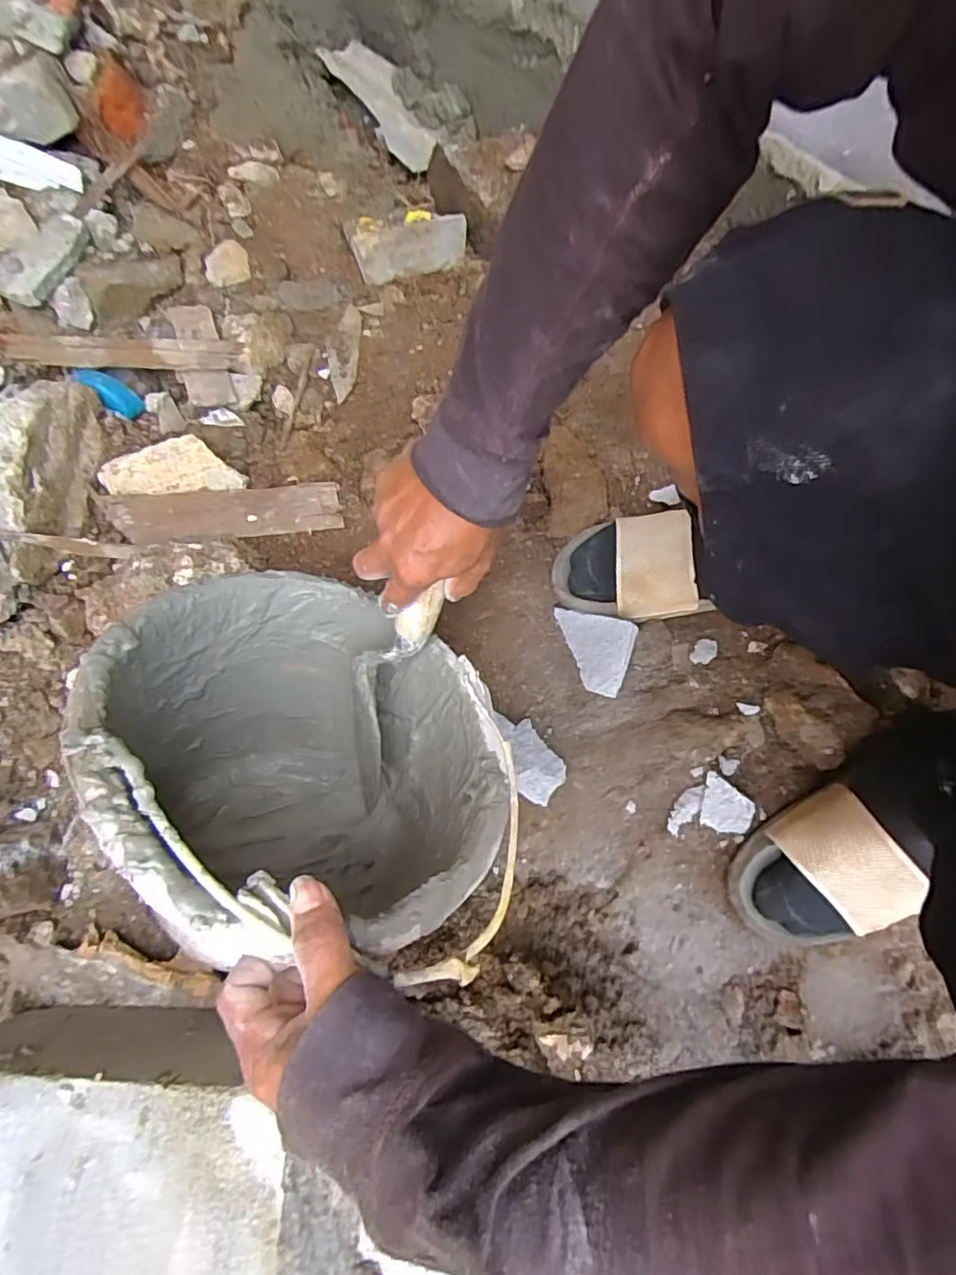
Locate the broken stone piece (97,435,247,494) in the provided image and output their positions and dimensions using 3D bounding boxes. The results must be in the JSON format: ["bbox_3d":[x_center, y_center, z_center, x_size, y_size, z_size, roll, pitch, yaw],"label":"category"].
[{"bbox_3d":[-0.293,-0.165,0.583,0.124,0.018,0.051,-8,73,-18],"label":"broken stone piece"}]

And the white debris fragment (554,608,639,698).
[{"bbox_3d":[0.110,0.009,0.601,0.082,0.017,0.066,19,91,36],"label":"white debris fragment"}]

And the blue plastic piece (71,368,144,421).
[{"bbox_3d":[-0.362,-0.243,0.594,0.064,0.015,0.028,37,73,-23],"label":"blue plastic piece"}]

